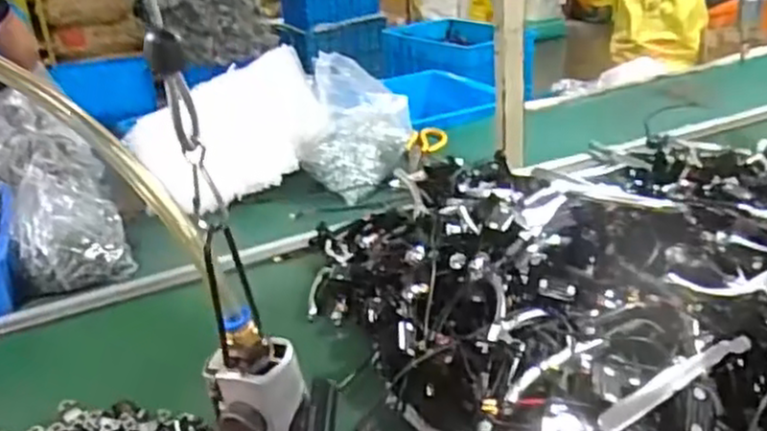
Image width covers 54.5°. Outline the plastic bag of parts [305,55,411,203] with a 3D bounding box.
[{"bbox_3d":[-0.046,-0.155,1.260,0.178,0.169,0.217,-5,25,0],"label":"plastic bag of parts"}]

